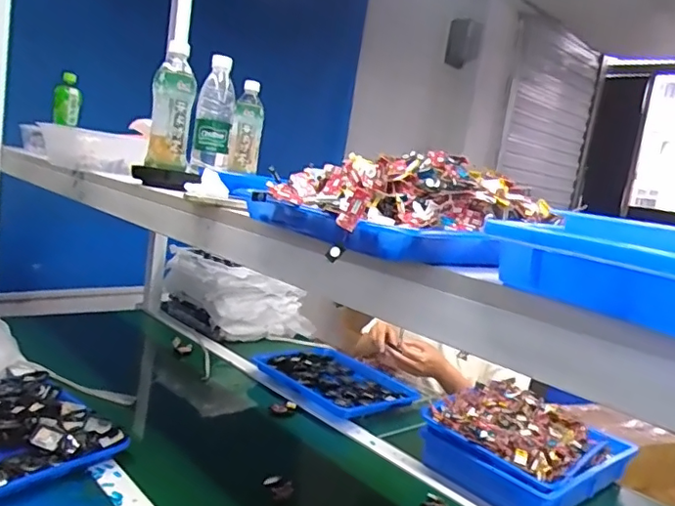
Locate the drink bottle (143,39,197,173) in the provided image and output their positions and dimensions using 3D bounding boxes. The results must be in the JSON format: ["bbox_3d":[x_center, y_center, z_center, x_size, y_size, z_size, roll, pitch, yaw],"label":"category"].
[{"bbox_3d":[-0.257,-0.225,0.874,0.064,0.185,0.056,5,8,-17],"label":"drink bottle"}]

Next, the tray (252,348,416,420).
[{"bbox_3d":[-0.011,0.285,1.276,0.348,0.035,0.217,15,11,43],"label":"tray"}]

